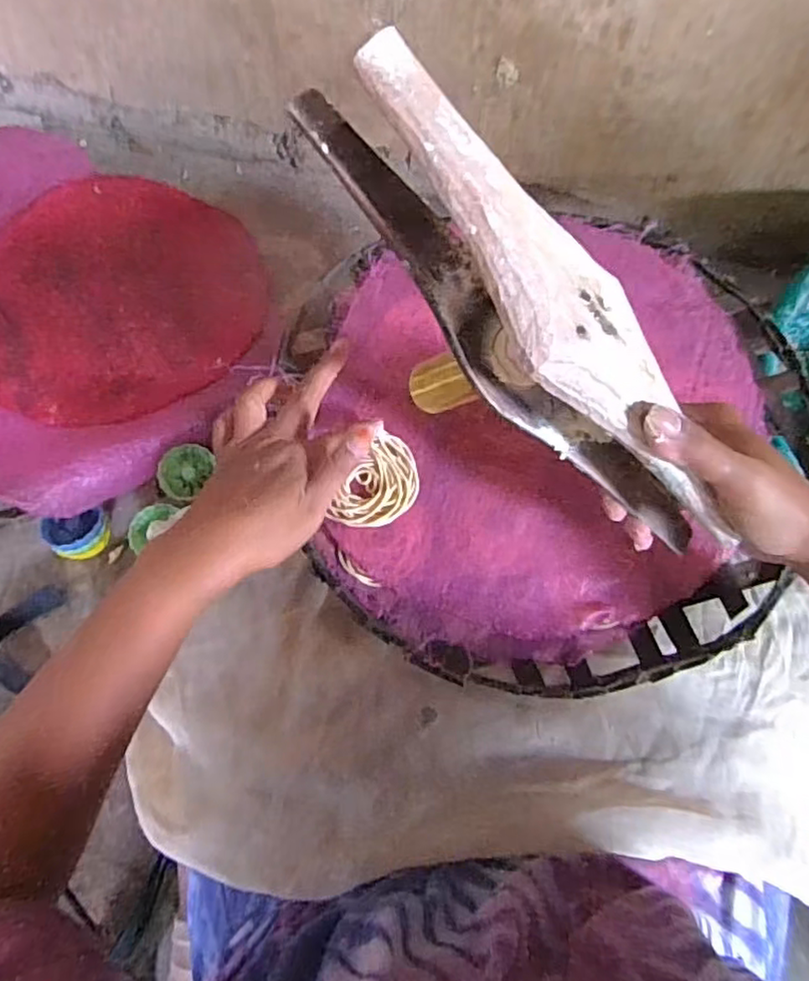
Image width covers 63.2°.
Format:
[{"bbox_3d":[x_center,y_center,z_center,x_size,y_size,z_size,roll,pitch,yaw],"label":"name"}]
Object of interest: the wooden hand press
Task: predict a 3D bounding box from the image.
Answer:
[{"bbox_3d":[0.070,-0.077,0.335,0.060,0.067,0.296,-48,109,-15],"label":"wooden hand press"}]

